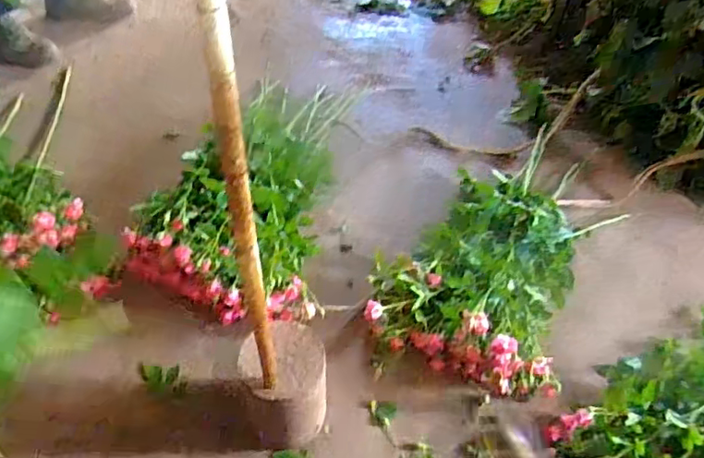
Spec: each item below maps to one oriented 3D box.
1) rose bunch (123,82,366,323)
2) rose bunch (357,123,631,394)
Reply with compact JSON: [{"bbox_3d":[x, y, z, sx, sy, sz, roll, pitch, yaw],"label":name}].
[{"bbox_3d":[-0.198,-0.123,1.258,0.365,0.143,0.712,8,48,6],"label":"rose bunch"},{"bbox_3d":[0.308,0.023,1.165,0.347,0.096,0.665,25,52,20],"label":"rose bunch"}]

